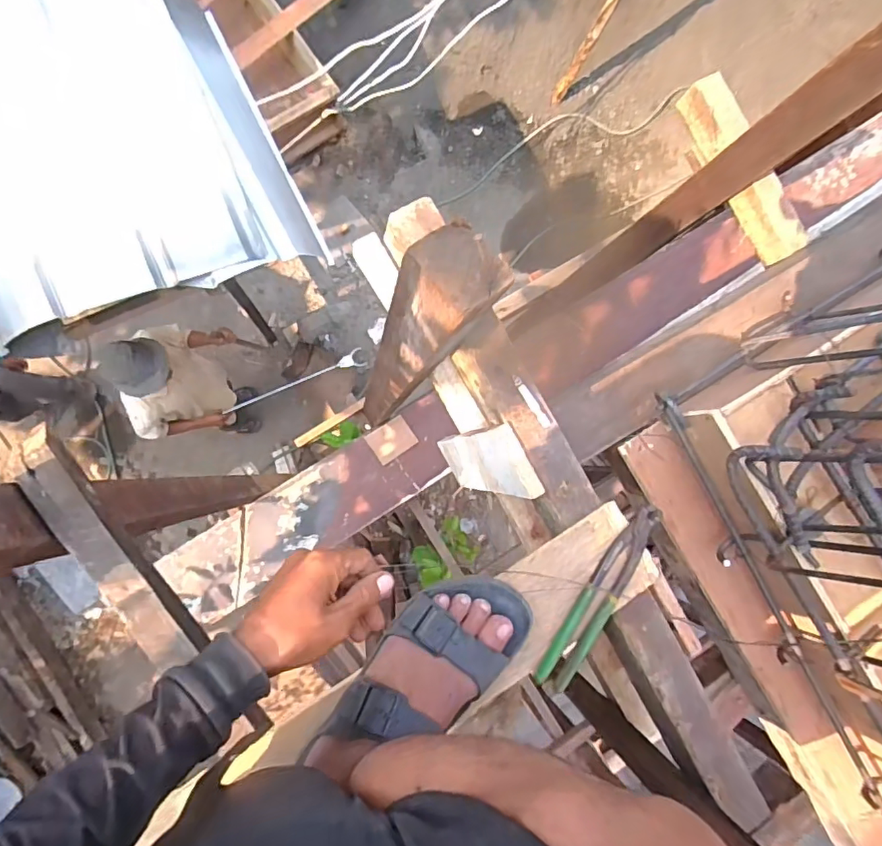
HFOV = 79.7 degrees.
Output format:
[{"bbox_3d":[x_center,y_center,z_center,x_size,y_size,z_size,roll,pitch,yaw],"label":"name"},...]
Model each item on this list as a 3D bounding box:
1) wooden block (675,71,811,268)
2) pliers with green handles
[{"bbox_3d":[0.528,-0.442,0.930,0.062,0.068,0.339,-28,91,-9],"label":"wooden block"},{"bbox_3d":[0.172,0.186,0.569,0.038,0.016,0.212,34,82,-5],"label":"pliers with green handles"}]

